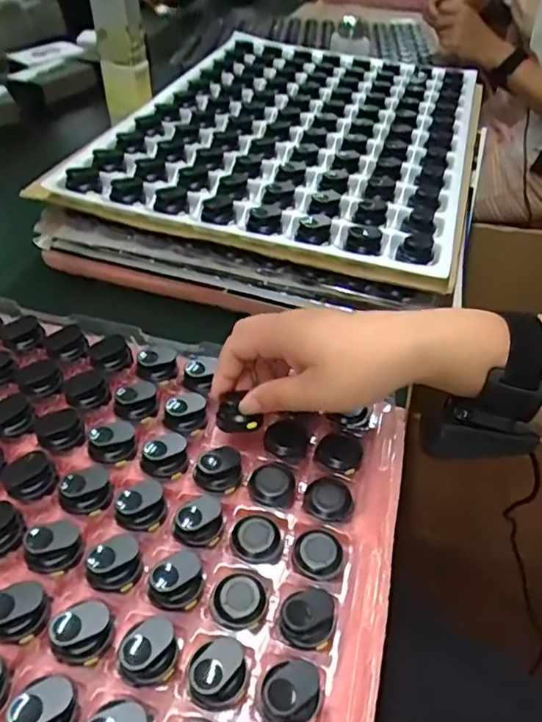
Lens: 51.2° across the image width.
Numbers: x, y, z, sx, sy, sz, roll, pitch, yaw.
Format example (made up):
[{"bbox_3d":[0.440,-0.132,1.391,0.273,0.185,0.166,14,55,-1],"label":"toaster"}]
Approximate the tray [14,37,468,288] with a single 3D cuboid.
[{"bbox_3d":[0.040,-0.269,0.630,0.360,0.025,0.491,13,44,13],"label":"tray"}]

